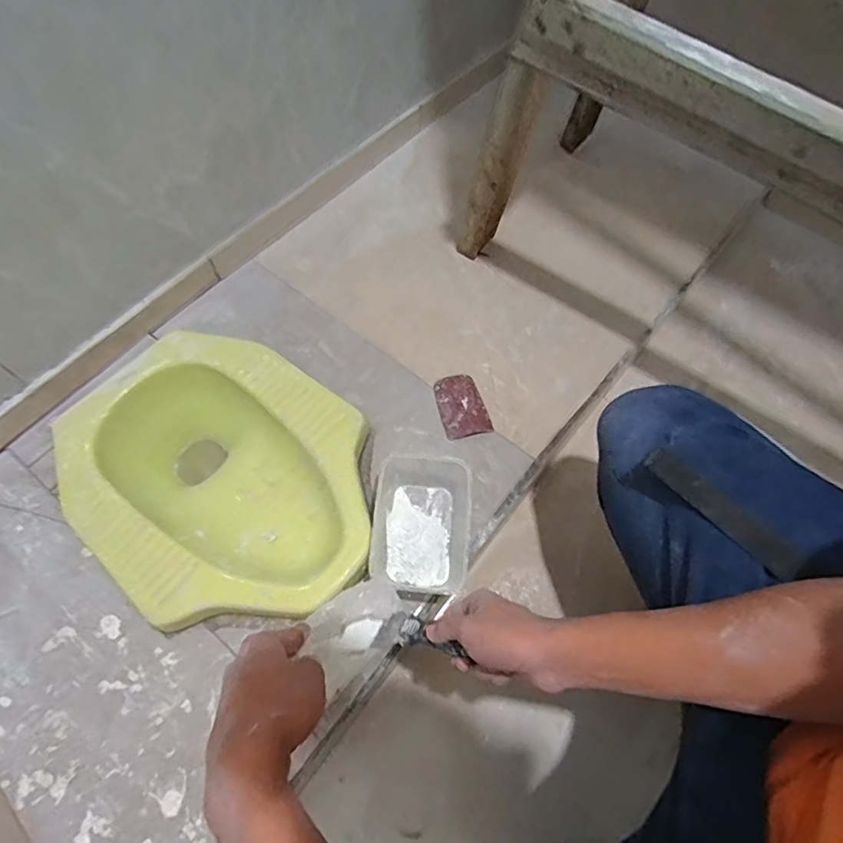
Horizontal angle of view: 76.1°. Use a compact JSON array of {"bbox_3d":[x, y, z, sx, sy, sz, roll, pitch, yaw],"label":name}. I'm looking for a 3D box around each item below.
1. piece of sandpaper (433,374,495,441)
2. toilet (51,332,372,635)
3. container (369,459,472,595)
[{"bbox_3d":[0.060,-0.022,0.808,0.069,0.021,0.100,-15,67,-9],"label":"piece of sandpaper"},{"bbox_3d":[-0.268,0.092,0.775,0.448,0.138,0.353,38,69,14],"label":"toilet"},{"bbox_3d":[0.003,0.132,0.704,0.128,0.066,0.164,5,65,0],"label":"container"}]

